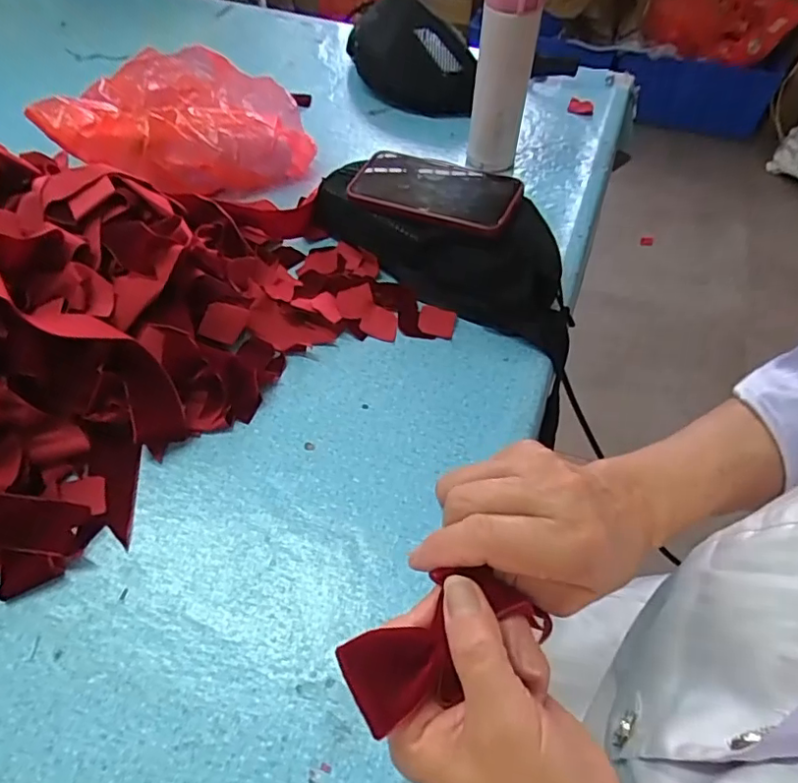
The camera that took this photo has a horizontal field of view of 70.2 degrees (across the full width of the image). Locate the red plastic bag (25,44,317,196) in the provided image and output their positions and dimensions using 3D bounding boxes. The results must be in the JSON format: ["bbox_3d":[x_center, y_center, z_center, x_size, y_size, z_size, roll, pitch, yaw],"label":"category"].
[{"bbox_3d":[-0.240,-0.312,0.664,0.266,0.089,0.217,15,55,9],"label":"red plastic bag"}]

